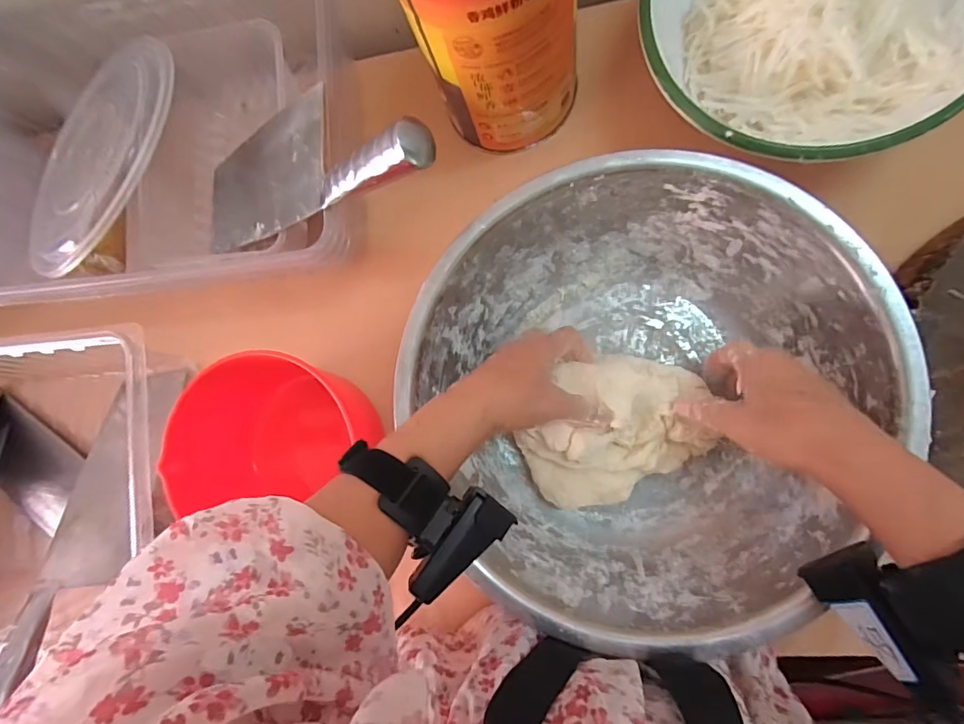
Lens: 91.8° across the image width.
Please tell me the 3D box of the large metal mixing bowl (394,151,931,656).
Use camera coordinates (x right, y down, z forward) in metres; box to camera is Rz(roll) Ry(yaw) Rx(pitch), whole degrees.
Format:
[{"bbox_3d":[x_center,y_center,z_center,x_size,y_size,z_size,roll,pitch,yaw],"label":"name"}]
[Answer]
[{"bbox_3d":[0.121,0.022,0.372,0.315,0.112,0.327,0,87,9],"label":"large metal mixing bowl"}]

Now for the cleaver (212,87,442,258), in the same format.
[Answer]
[{"bbox_3d":[-0.157,-0.158,0.391,0.318,0.026,0.116,10,89,40],"label":"cleaver"}]

